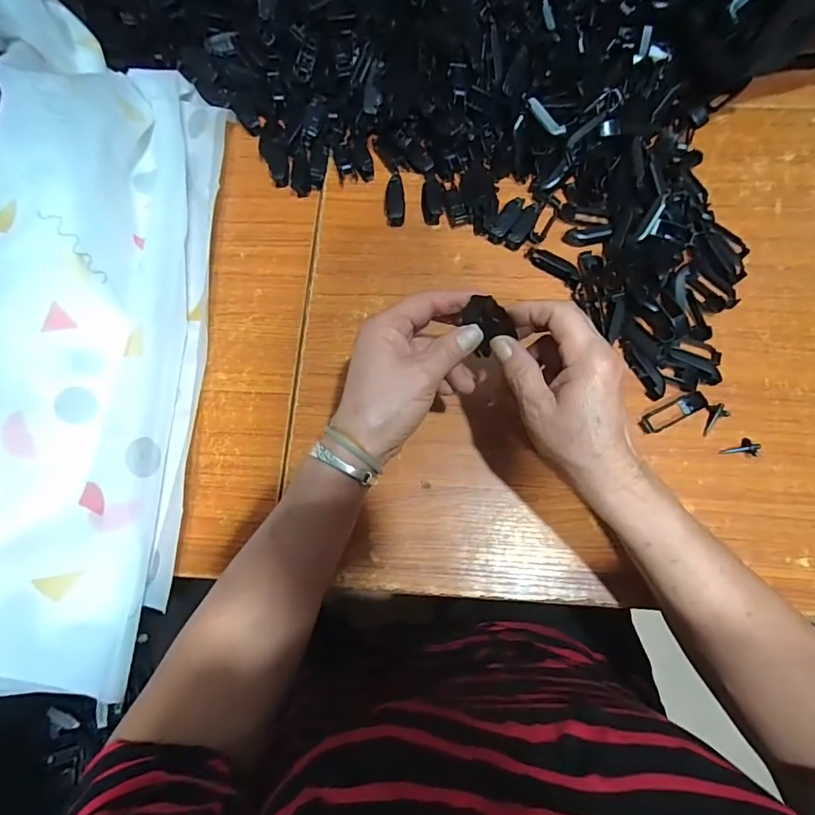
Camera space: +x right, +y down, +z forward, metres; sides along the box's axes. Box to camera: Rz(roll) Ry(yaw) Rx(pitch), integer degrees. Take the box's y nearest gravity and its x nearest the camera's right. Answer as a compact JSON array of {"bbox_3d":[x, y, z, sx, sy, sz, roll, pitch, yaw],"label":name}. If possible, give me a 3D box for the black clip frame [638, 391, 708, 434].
[{"bbox_3d":[0.228,0.004,0.402,0.057,0.012,0.019,-27,75,-6],"label":"black clip frame"}]

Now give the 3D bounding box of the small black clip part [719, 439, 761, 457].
[{"bbox_3d":[0.281,0.035,0.392,0.033,0.013,0.016,-11,74,-1],"label":"small black clip part"}]

